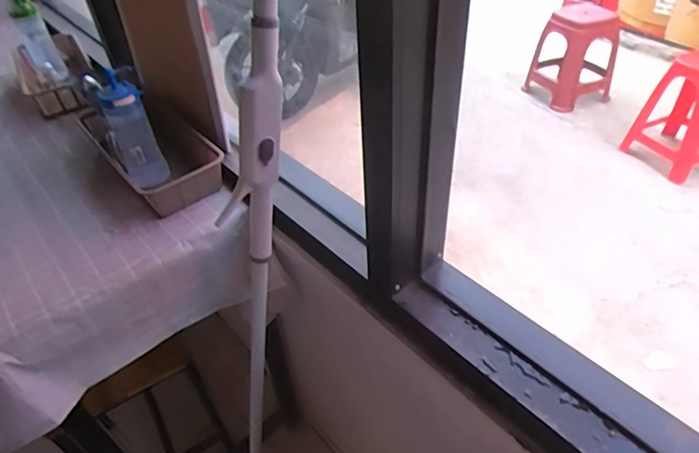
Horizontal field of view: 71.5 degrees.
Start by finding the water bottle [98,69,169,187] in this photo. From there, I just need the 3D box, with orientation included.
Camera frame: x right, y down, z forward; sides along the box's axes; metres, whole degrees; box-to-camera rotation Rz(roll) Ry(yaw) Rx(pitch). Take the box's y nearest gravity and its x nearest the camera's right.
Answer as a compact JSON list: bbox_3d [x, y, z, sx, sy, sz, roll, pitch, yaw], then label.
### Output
[{"bbox_3d":[-0.367,-0.145,0.833,0.073,0.192,0.074,-26,47,-21],"label":"water bottle"}]

